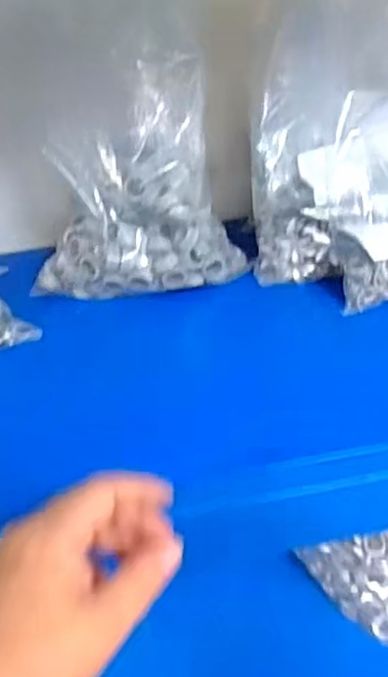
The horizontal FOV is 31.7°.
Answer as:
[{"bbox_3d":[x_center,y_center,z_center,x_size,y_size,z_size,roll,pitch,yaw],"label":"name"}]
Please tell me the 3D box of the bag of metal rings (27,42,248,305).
[{"bbox_3d":[-0.055,-0.127,0.583,0.189,0.191,0.065,-2,35,3],"label":"bag of metal rings"}]

